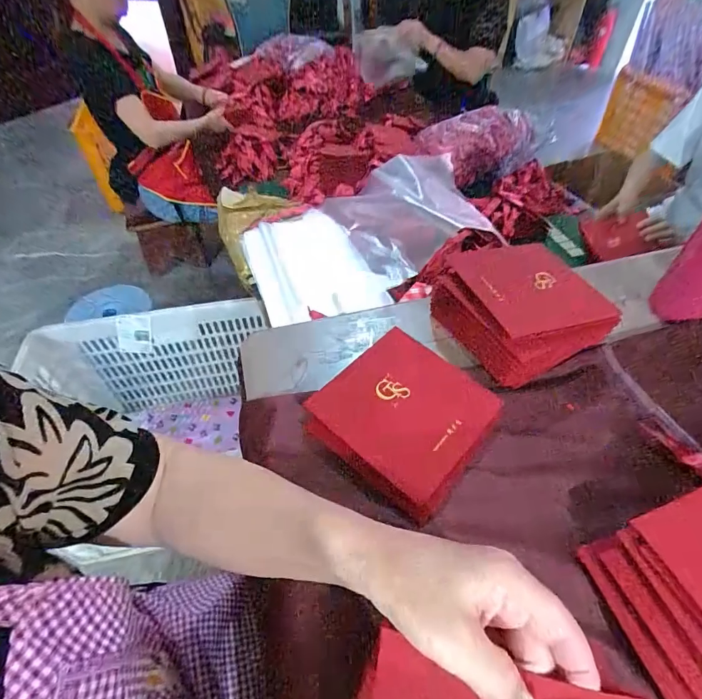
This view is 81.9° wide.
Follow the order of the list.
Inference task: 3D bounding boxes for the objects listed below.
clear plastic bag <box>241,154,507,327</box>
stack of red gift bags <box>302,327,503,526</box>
[{"bbox_3d":[0.025,-0.280,0.996,0.569,0.195,0.370,-10,49,-8],"label":"clear plastic bag"},{"bbox_3d":[0.051,0.058,0.385,0.142,0.031,0.146,33,57,26],"label":"stack of red gift bags"}]

